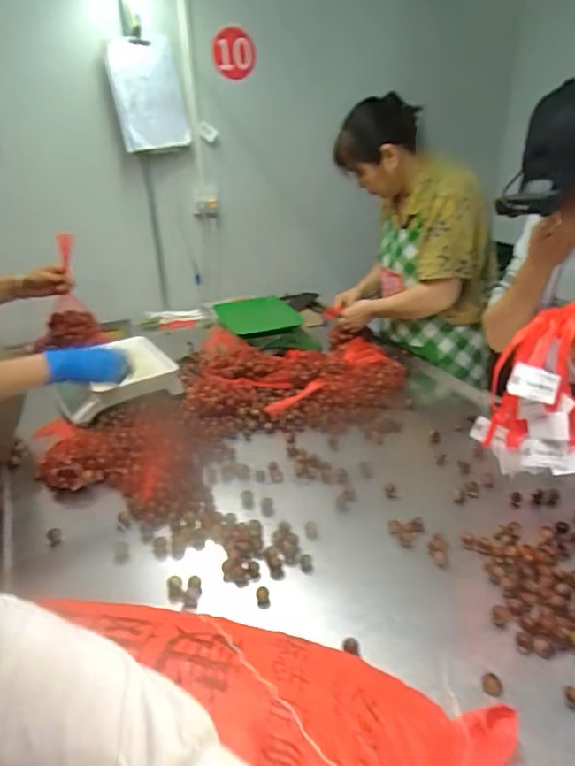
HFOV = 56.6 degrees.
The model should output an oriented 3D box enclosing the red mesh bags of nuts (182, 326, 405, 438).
[{"bbox_3d":[0.006,-0.030,1.359,0.536,0.124,0.433,-7,26,-7],"label":"red mesh bags of nuts"}]

